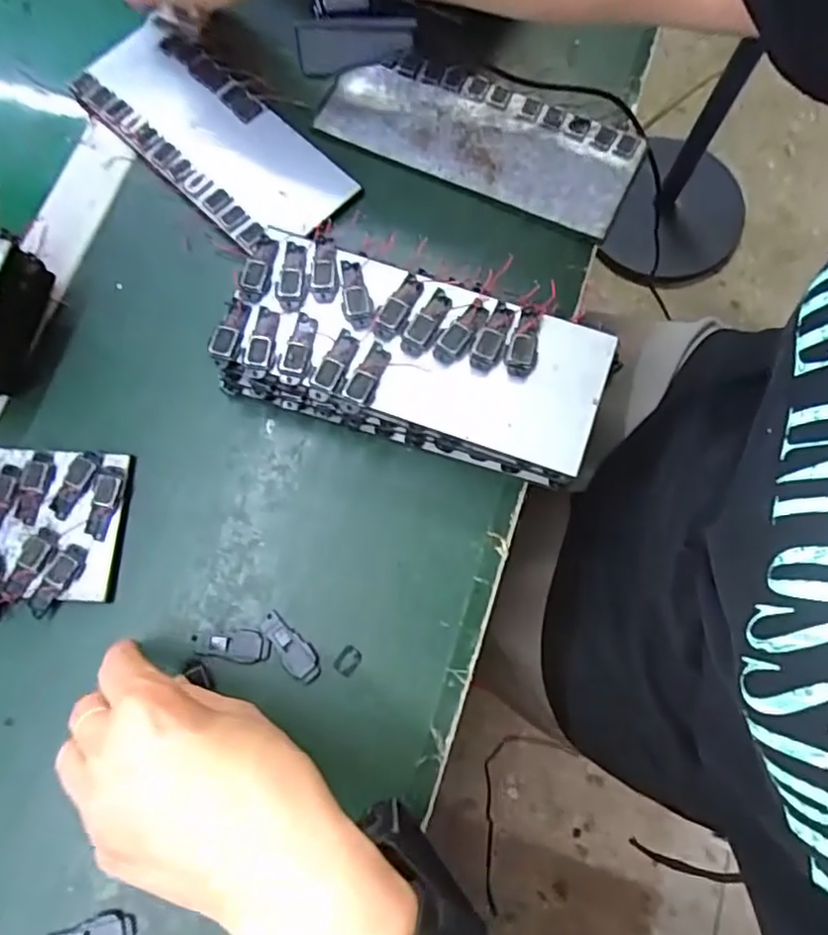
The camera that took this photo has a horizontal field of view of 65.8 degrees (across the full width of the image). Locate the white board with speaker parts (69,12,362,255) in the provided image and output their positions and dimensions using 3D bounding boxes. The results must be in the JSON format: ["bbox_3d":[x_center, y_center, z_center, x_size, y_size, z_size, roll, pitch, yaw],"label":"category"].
[{"bbox_3d":[-0.129,-0.213,0.408,0.084,0.017,0.199,-44,79,-11],"label":"white board with speaker parts"}]

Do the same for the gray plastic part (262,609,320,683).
[{"bbox_3d":[-0.065,0.093,0.332,0.040,0.004,0.015,42,79,10],"label":"gray plastic part"}]

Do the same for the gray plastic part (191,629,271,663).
[{"bbox_3d":[-0.095,0.092,0.332,0.041,0.004,0.016,3,75,1],"label":"gray plastic part"}]

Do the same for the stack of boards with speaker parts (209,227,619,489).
[{"bbox_3d":[-0.001,-0.056,0.350,0.200,0.042,0.087,18,76,5],"label":"stack of boards with speaker parts"}]

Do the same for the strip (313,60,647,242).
[{"bbox_3d":[0.042,-0.215,0.411,0.199,0.011,0.079,25,76,6],"label":"strip"}]

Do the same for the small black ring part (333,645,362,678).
[{"bbox_3d":[-0.034,0.100,0.331,0.011,0.004,0.015,33,77,8],"label":"small black ring part"}]

